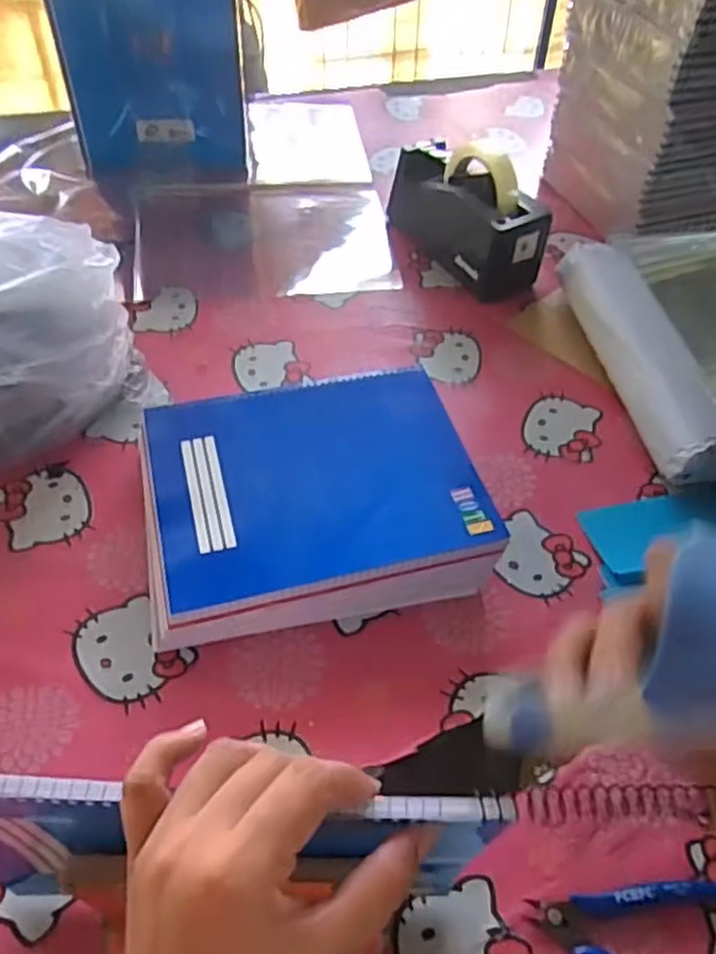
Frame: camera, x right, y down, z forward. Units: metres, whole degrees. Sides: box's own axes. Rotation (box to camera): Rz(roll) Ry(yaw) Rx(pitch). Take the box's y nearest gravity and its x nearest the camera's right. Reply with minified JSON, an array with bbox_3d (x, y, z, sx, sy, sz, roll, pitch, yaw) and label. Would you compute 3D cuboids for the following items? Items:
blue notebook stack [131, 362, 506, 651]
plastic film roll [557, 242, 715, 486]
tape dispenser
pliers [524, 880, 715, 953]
[{"bbox_3d":[-0.041,0.015,0.589,0.262,0.060,0.223,-10,52,-11],"label":"blue notebook stack"},{"bbox_3d":[0.269,-0.118,0.704,0.082,0.070,0.299,-7,51,-9],"label":"plastic film roll"},{"bbox_3d":[0.120,-0.303,0.820,0.083,0.117,0.208,-27,57,-23],"label":"tape dispenser"},{"bbox_3d":[0.157,0.266,0.417,0.110,0.015,0.085,14,51,9],"label":"pliers"}]

